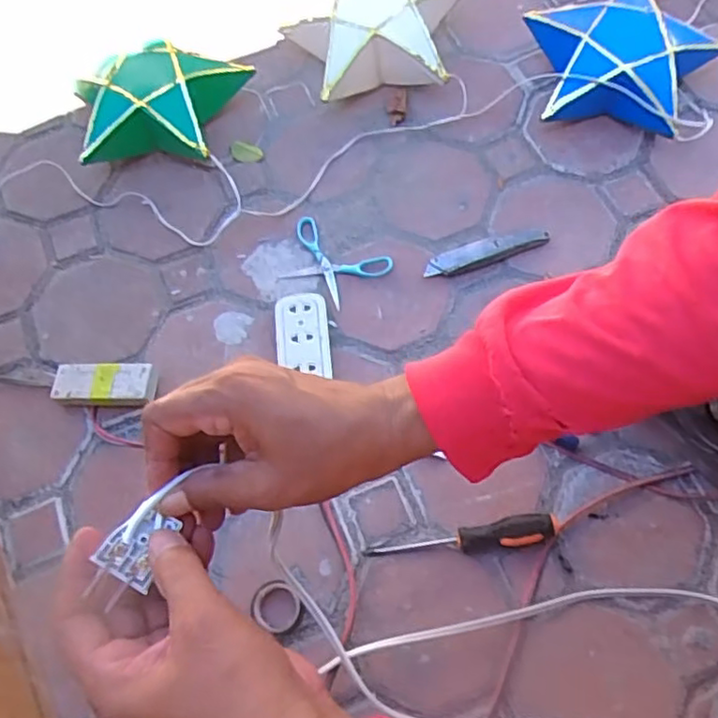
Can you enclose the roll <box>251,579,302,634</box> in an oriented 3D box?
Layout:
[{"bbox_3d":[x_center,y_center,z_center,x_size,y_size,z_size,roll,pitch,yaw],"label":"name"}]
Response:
[{"bbox_3d":[-0.078,0.238,0.614,0.042,0.020,0.048,-30,70,-9],"label":"roll"}]

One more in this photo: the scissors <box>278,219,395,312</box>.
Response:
[{"bbox_3d":[-0.033,-0.115,0.778,0.131,0.012,0.086,29,72,14],"label":"scissors"}]

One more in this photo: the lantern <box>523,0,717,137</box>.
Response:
[{"bbox_3d":[0.336,-0.391,0.828,0.242,0.083,0.221,15,69,8],"label":"lantern"}]

